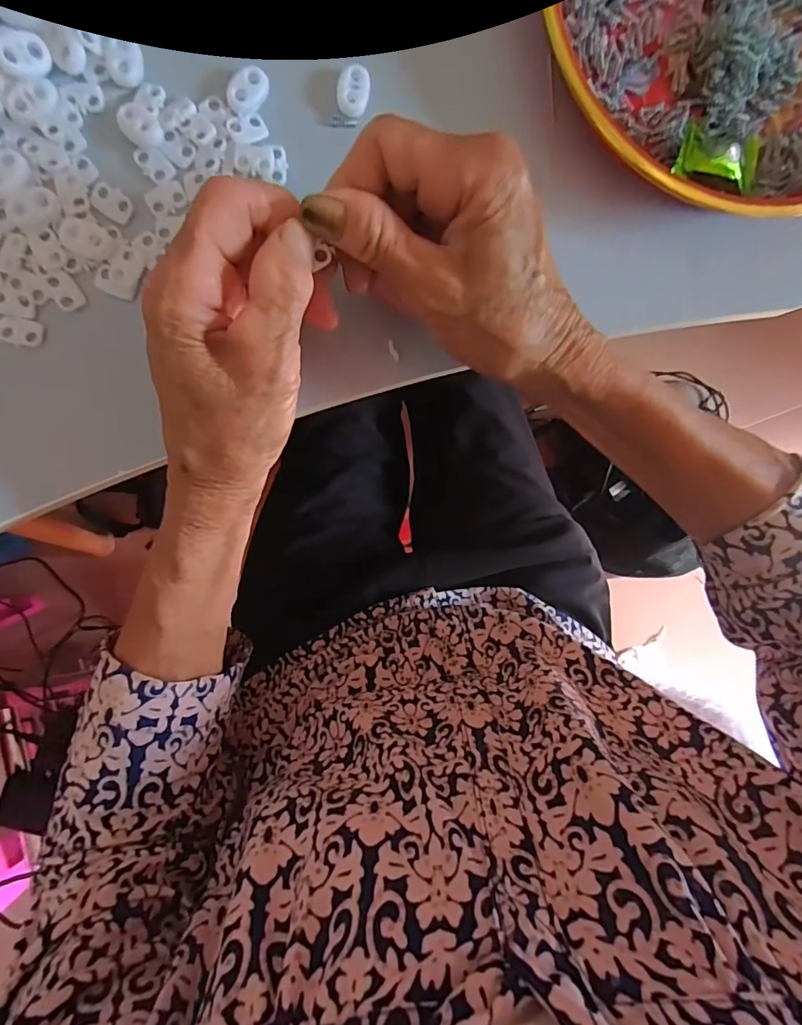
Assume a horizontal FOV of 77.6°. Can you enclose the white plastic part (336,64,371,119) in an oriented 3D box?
[{"bbox_3d":[-0.023,-0.202,0.239,0.014,0.005,0.021,8,91,-9],"label":"white plastic part"}]

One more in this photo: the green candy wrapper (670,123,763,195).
[{"bbox_3d":[0.161,-0.179,0.249,0.048,0.013,0.024,4,92,-9],"label":"green candy wrapper"}]

